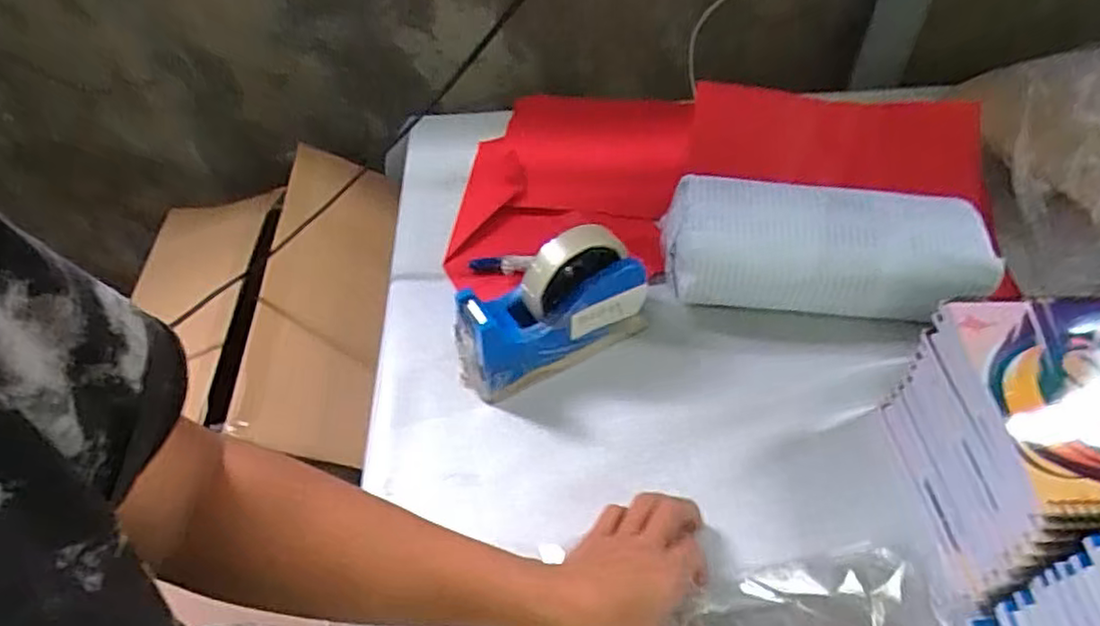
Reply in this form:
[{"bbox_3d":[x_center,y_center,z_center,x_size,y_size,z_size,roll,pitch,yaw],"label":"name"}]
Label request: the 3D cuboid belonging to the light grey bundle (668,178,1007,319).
[{"bbox_3d":[0.230,-0.050,0.570,0.251,0.088,0.091,7,52,9],"label":"light grey bundle"}]

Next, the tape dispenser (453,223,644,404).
[{"bbox_3d":[0.000,-0.006,0.528,0.155,0.109,0.052,-25,54,-17],"label":"tape dispenser"}]

